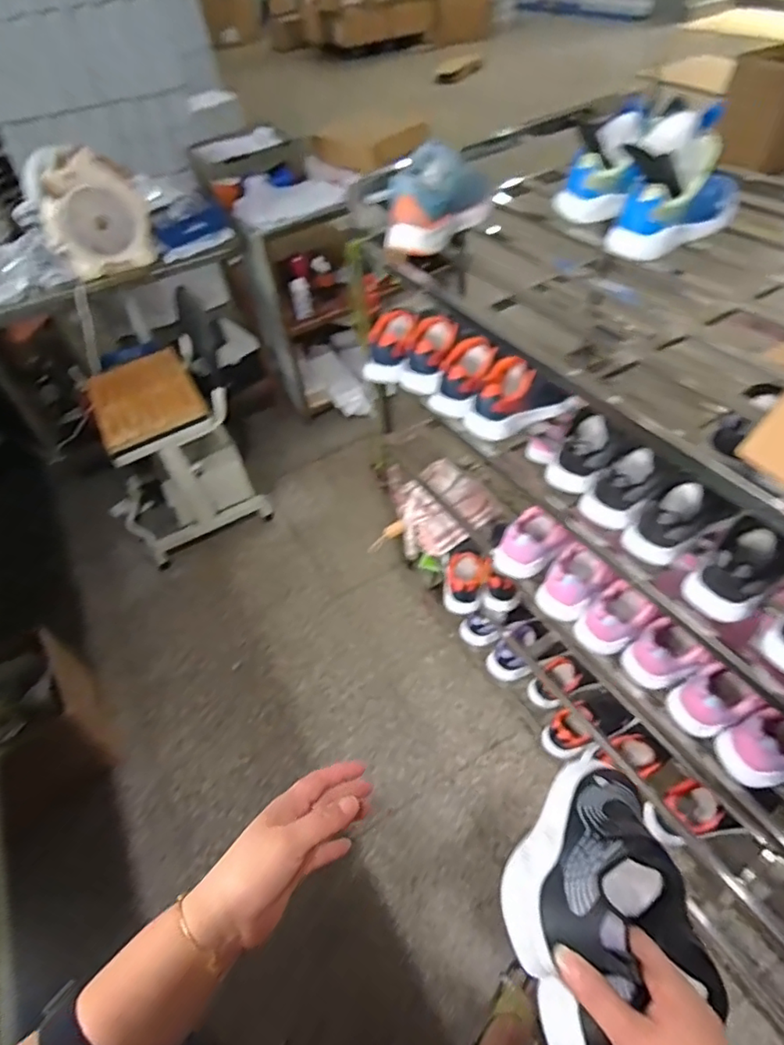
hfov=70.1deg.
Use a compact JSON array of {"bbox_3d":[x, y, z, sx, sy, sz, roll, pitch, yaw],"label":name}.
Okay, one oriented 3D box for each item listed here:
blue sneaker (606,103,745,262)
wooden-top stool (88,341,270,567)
[{"bbox_3d":[0.400,-0.460,0.763,0.200,0.139,0.086,-32,53,-21],"label":"blue sneaker"},{"bbox_3d":[-0.720,-0.222,1.796,0.415,0.510,0.444,-32,53,-21],"label":"wooden-top stool"}]

